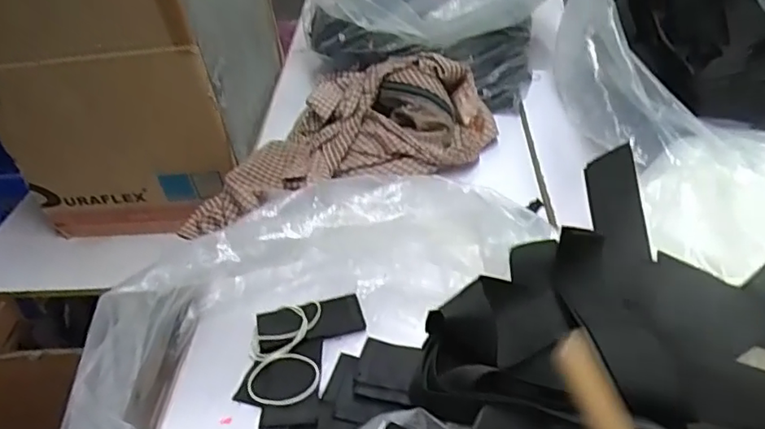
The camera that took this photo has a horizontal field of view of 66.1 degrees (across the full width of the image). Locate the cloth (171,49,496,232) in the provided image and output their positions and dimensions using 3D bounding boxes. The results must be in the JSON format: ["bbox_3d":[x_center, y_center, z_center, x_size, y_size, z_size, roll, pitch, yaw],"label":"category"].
[{"bbox_3d":[-0.065,-0.126,0.801,0.423,0.105,0.244,-13,39,-8],"label":"cloth"}]

